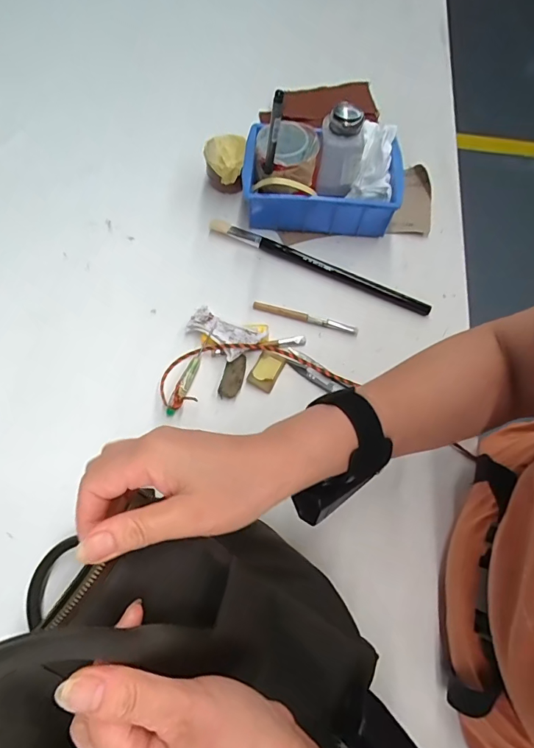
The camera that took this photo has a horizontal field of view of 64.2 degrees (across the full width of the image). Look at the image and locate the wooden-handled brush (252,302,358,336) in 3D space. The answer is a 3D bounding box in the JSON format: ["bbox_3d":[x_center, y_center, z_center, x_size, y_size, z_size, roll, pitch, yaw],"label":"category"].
[{"bbox_3d":[0.046,-0.070,0.517,0.129,0.005,0.010,16,67,4],"label":"wooden-handled brush"}]

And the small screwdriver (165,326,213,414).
[{"bbox_3d":[-0.085,-0.004,0.478,0.015,0.013,0.109,19,67,5],"label":"small screwdriver"}]

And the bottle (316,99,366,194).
[{"bbox_3d":[0.094,-0.282,0.544,0.052,0.099,0.044,4,66,3],"label":"bottle"}]

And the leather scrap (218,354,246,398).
[{"bbox_3d":[-0.038,0.001,0.479,0.023,0.011,0.050,17,67,5],"label":"leather scrap"}]

